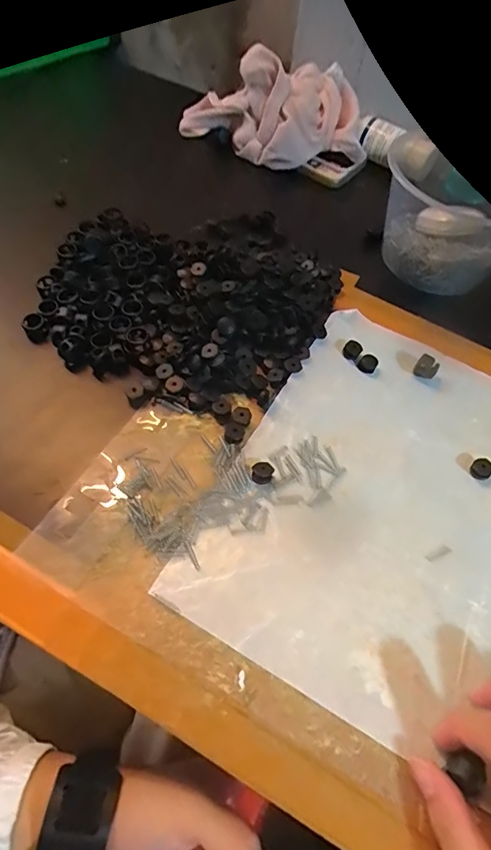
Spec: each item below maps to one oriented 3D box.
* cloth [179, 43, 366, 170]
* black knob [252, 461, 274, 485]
[{"bbox_3d":[0.029,-0.339,0.486,0.206,0.081,0.087,10,56,0],"label":"cloth"},{"bbox_3d":[0.011,0.031,0.290,0.013,0.008,0.014,3,56,-4],"label":"black knob"}]

